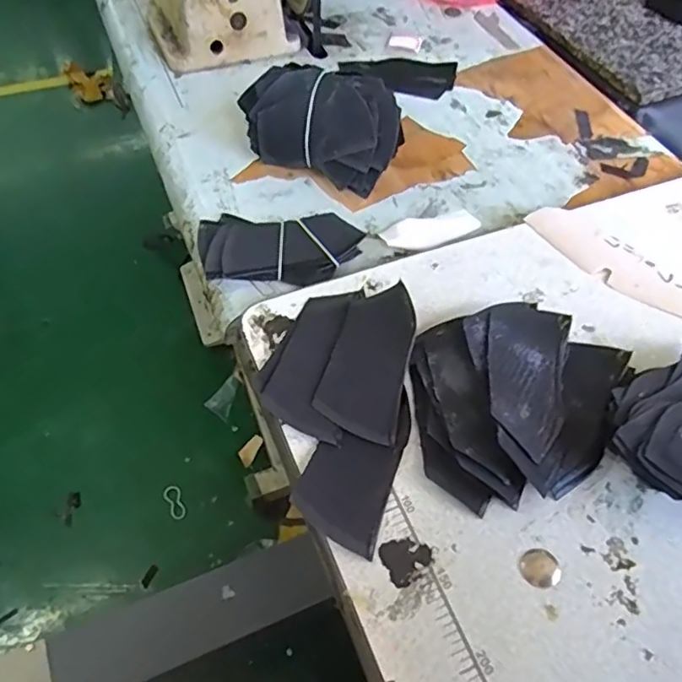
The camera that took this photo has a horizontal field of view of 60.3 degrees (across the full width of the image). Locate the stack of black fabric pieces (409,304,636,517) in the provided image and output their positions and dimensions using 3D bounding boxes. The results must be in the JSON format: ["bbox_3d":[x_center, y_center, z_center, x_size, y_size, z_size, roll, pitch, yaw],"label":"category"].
[{"bbox_3d":[0.130,0.041,0.420,0.148,0.036,0.139,-3,55,-6],"label":"stack of black fabric pieces"}]

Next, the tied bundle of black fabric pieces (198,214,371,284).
[{"bbox_3d":[-0.054,-0.082,0.524,0.139,0.021,0.078,2,54,-2],"label":"tied bundle of black fabric pieces"}]

